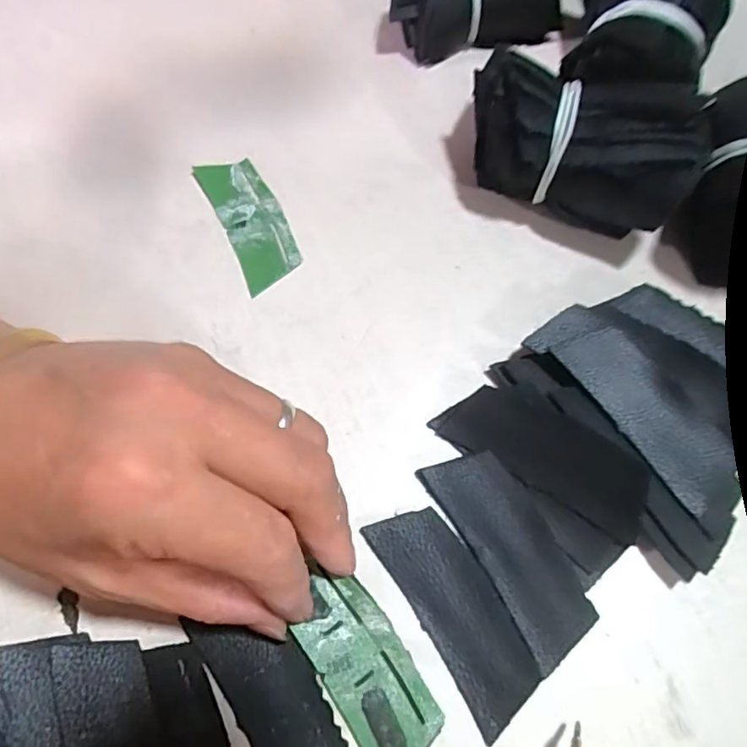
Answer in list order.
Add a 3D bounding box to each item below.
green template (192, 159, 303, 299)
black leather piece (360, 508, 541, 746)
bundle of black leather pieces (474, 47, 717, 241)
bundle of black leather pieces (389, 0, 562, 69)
[{"bbox_3d":[-0.056,-0.071,0.264,0.028,0.004,0.073,-25,68,-9],"label":"green template"},{"bbox_3d":[0.028,0.079,0.197,0.028,0.004,0.072,-30,69,-11],"label":"black leather piece"},{"bbox_3d":[0.082,-0.092,0.242,0.094,0.052,0.048,23,69,11],"label":"bundle of black leather pieces"},{"bbox_3d":[0.051,-0.186,0.289,0.081,0.042,0.032,-5,66,-1],"label":"bundle of black leather pieces"}]

